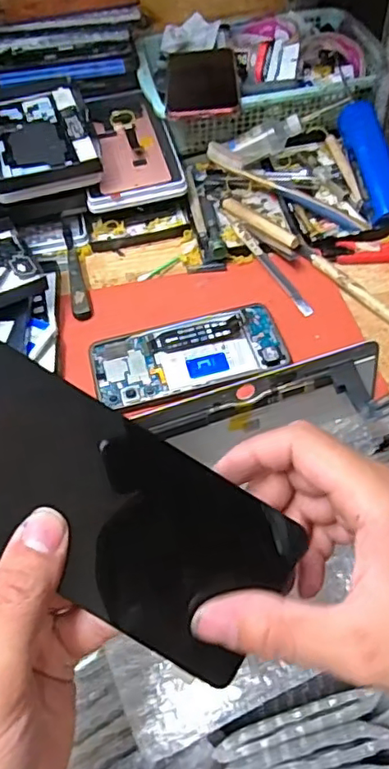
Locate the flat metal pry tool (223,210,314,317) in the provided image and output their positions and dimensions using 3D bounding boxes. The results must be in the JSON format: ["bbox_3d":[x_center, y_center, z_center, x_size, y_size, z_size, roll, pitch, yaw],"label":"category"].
[{"bbox_3d":[0.066,-0.121,0.557,0.011,0.010,0.157,-25,56,-14],"label":"flat metal pry tool"}]

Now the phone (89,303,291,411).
[{"bbox_3d":[-0.005,-0.026,0.492,0.159,0.007,0.074,-13,54,-6],"label":"phone"}]

